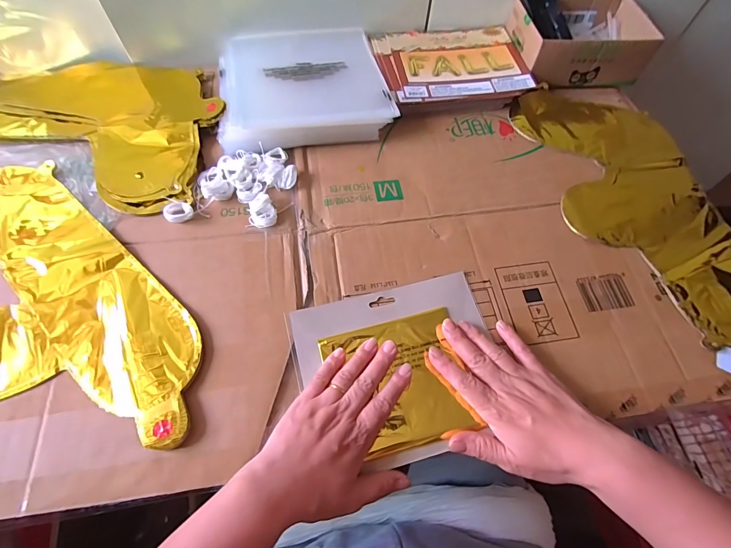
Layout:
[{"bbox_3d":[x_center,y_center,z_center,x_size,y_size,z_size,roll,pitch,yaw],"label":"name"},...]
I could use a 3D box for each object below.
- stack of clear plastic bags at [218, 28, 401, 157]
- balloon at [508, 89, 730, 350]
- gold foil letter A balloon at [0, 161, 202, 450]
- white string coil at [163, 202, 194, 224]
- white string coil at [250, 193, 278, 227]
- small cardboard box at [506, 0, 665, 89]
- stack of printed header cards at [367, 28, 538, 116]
[{"bbox_3d":[-0.090,-0.270,0.523,0.222,0.035,0.230,-11,63,-8],"label":"stack of clear plastic bags"},{"bbox_3d":[0.337,-0.084,0.454,0.190,0.011,0.422,-8,63,-6],"label":"balloon"},{"bbox_3d":[-0.385,0.032,0.364,0.396,0.014,0.350,-15,64,-10],"label":"gold foil letter A balloon"},{"bbox_3d":[-0.214,-0.071,0.425,0.030,0.013,0.025,-25,66,-15],"label":"white string coil"},{"bbox_3d":[-0.120,-0.074,0.428,0.031,0.014,0.040,-16,64,-11],"label":"white string coil"},{"bbox_3d":[0.321,-0.358,0.566,0.185,0.066,0.137,-2,62,-4],"label":"small cardboard box"},{"bbox_3d":[0.125,-0.311,0.557,0.209,0.027,0.174,-11,63,-8],"label":"stack of printed header cards"}]

